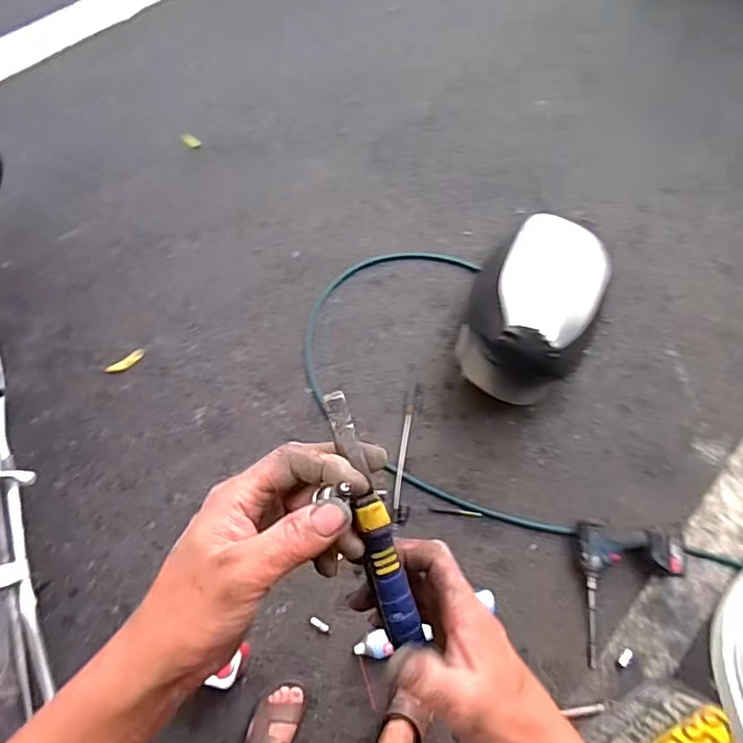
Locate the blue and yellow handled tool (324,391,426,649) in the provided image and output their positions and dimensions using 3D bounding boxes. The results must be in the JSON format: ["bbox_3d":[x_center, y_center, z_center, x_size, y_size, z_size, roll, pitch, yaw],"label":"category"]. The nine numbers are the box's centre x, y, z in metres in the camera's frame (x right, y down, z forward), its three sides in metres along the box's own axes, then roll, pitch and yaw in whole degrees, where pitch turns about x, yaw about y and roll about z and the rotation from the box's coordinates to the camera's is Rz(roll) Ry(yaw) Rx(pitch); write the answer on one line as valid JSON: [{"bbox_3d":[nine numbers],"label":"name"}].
[{"bbox_3d":[0.002,0.089,0.314,0.020,0.013,0.160,-18,102,-9],"label":"blue and yellow handled tool"}]

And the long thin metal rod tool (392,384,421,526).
[{"bbox_3d":[0.090,0.203,1.409,0.038,0.017,0.360,9,66,-2],"label":"long thin metal rod tool"}]

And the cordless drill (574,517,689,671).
[{"bbox_3d":[0.627,0.510,1.301,0.258,0.075,0.314,0,67,-6],"label":"cordless drill"}]

